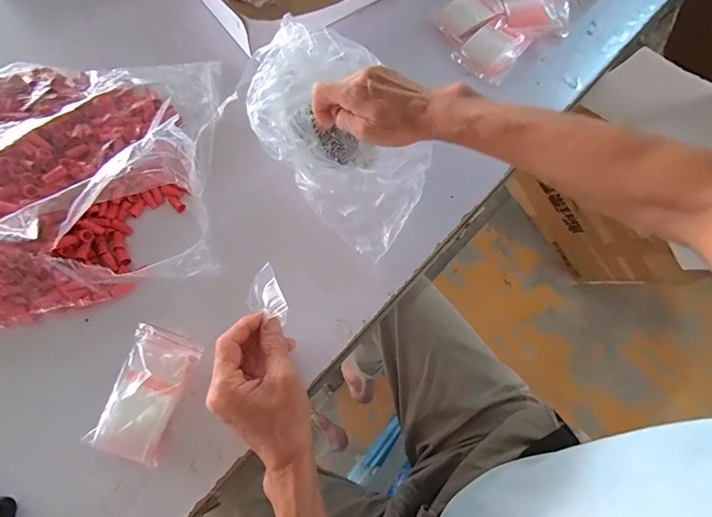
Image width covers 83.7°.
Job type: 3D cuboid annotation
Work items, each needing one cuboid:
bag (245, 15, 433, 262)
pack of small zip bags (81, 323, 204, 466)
[{"bbox_3d":[-0.019,-0.144,0.467,0.168,0.072,0.281,-28,82,-12],"label":"bag"},{"bbox_3d":[-0.197,0.124,0.372,0.064,0.023,0.110,18,69,4],"label":"pack of small zip bags"}]

